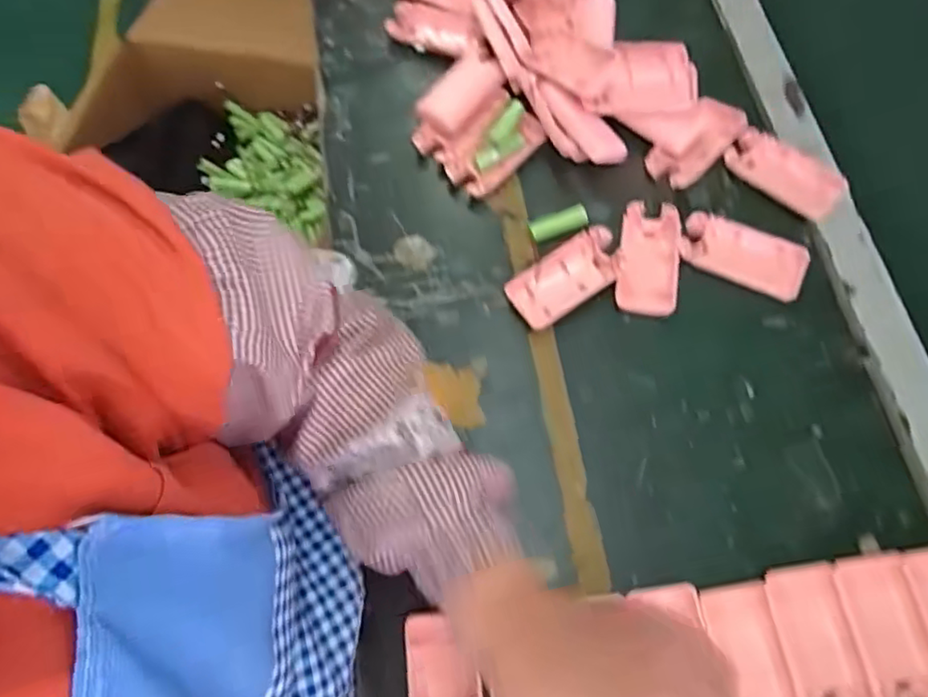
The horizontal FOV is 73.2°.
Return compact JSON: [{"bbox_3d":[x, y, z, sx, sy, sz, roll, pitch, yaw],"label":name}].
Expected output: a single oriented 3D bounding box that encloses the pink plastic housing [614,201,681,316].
[{"bbox_3d":[0.146,-0.075,0.497,0.051,0.013,0.097,8,67,4],"label":"pink plastic housing"}]

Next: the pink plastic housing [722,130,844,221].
[{"bbox_3d":[0.268,-0.147,0.520,0.093,0.015,0.049,39,73,15],"label":"pink plastic housing"}]

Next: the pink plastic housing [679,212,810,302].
[{"bbox_3d":[0.219,-0.074,0.488,0.095,0.012,0.047,21,69,9],"label":"pink plastic housing"}]

